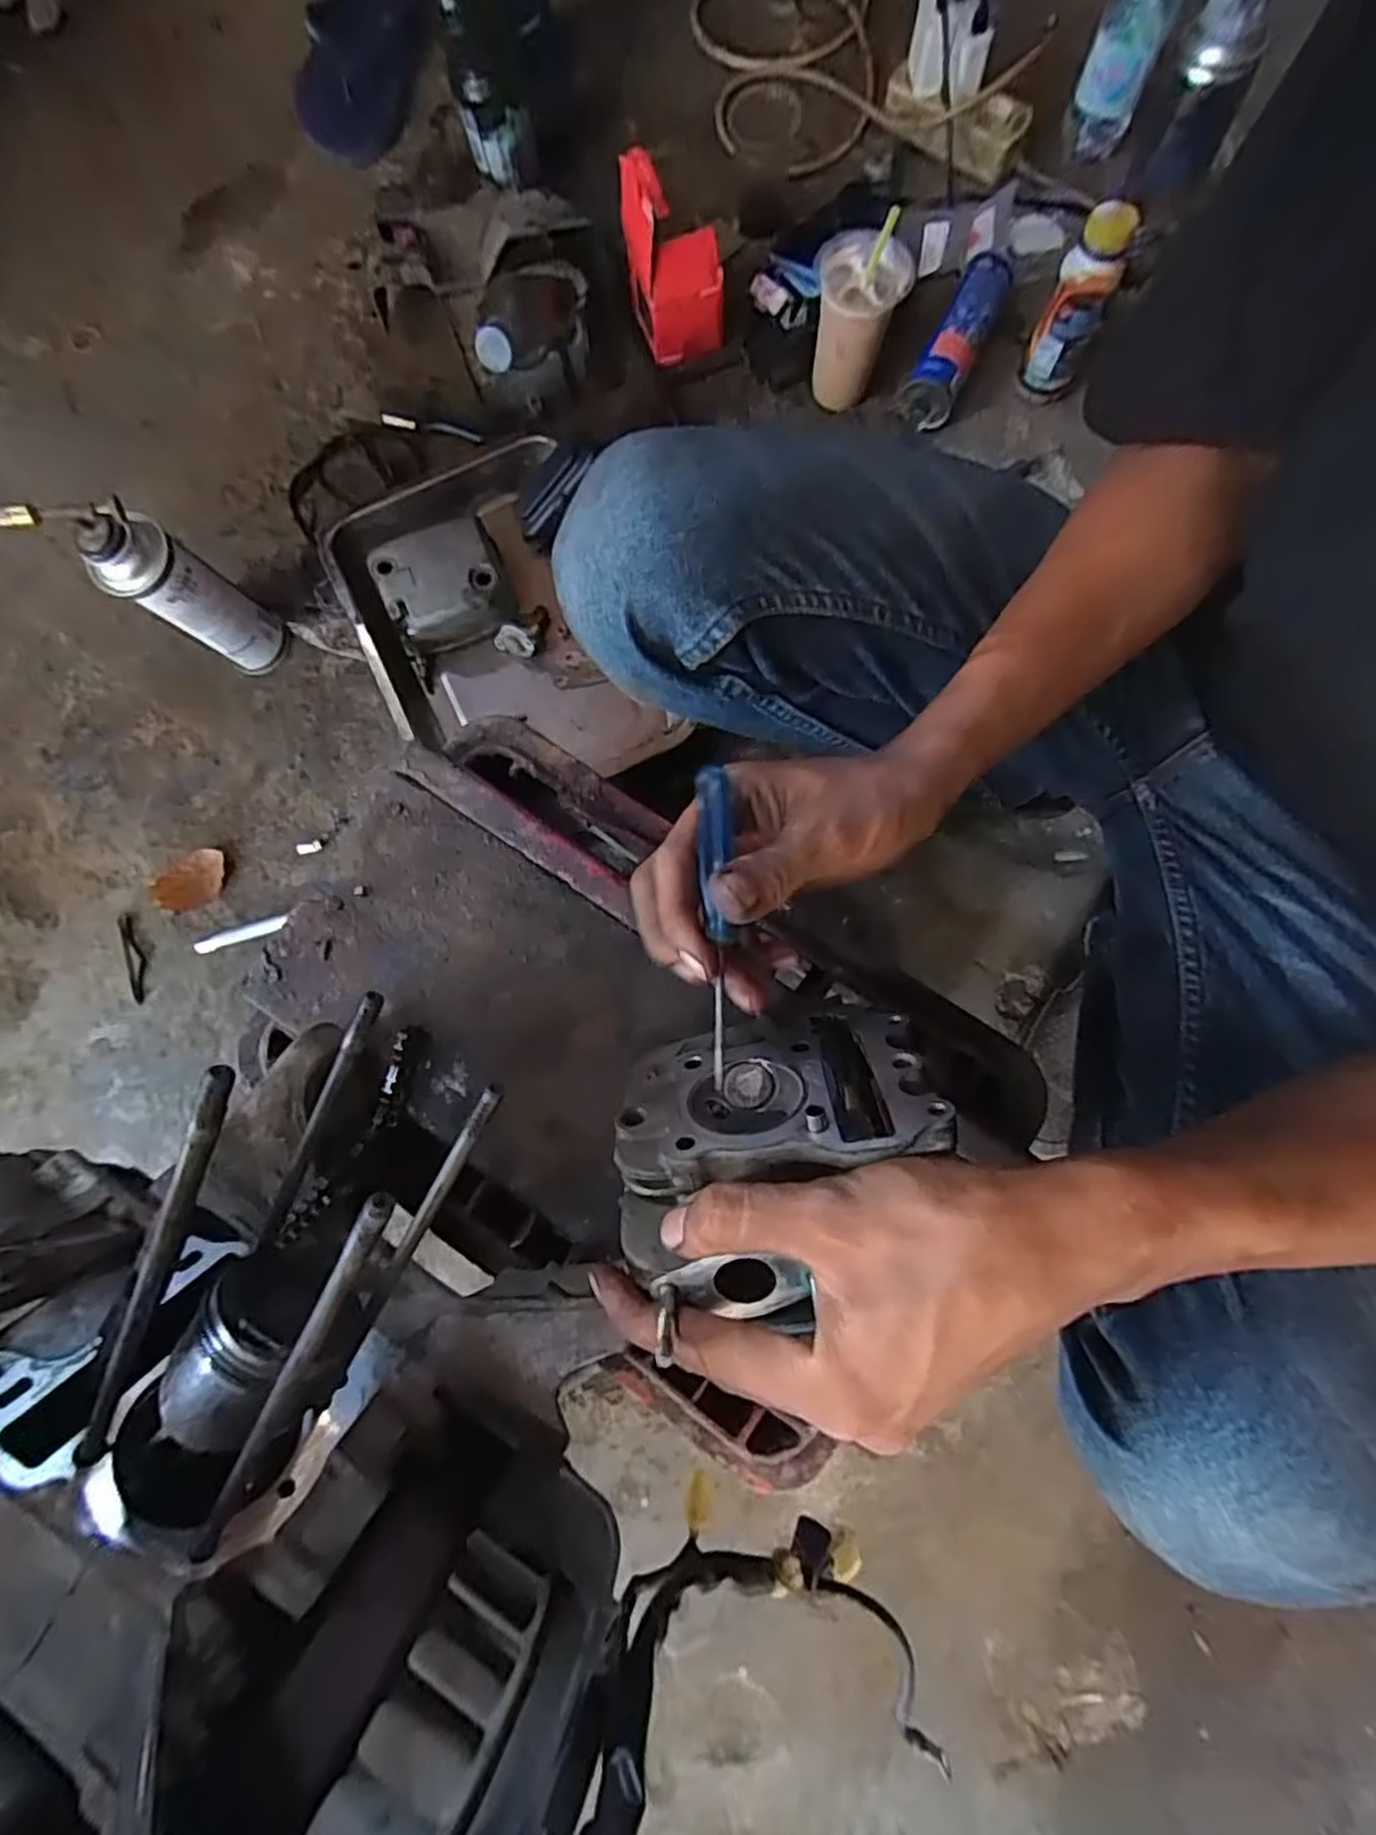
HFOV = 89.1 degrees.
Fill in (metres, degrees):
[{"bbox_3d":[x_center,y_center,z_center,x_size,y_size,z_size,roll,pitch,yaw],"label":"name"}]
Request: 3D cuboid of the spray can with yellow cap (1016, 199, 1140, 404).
[{"bbox_3d":[0.356,-0.560,0.646,0.057,0.133,0.058,22,79,3],"label":"spray can with yellow cap"}]

